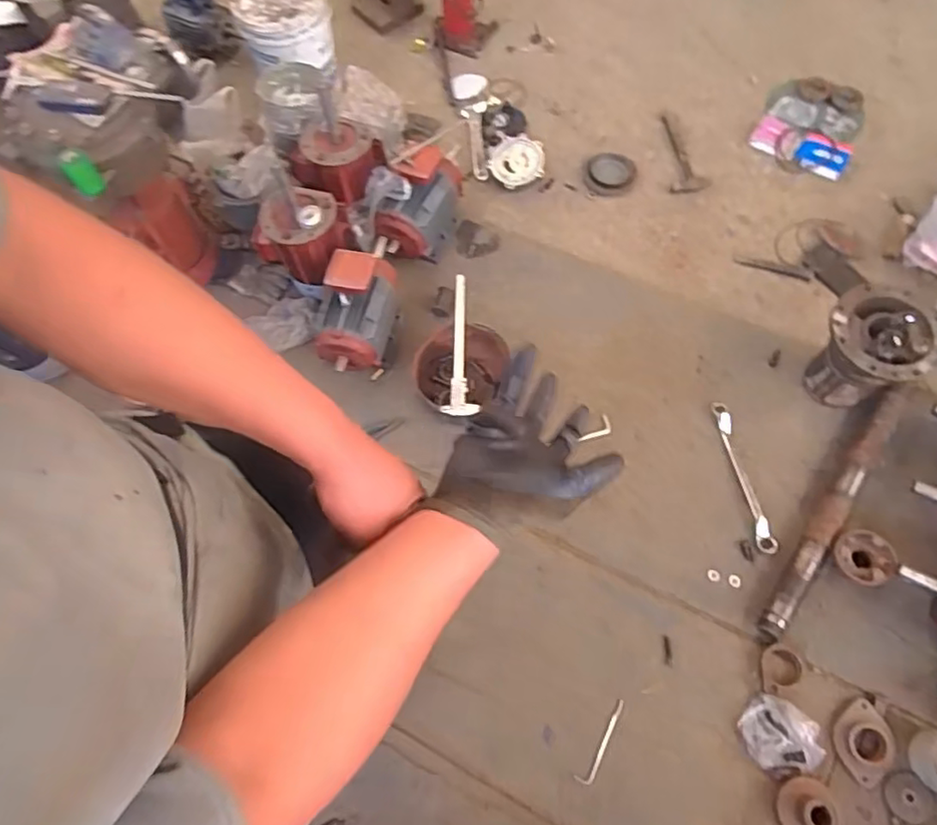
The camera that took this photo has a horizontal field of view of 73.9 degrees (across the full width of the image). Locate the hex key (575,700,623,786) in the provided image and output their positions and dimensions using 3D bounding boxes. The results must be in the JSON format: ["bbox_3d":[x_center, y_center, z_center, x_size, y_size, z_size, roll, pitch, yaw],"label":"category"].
[{"bbox_3d":[0.281,0.692,1.309,0.033,0.010,0.181,29,70,14],"label":"hex key"}]

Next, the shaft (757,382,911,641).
[{"bbox_3d":[0.851,0.202,1.432,0.069,0.057,0.738,34,74,16],"label":"shaft"}]

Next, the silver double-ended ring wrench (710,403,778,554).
[{"bbox_3d":[0.655,0.150,1.489,0.042,0.025,0.372,-10,67,0],"label":"silver double-ended ring wrench"}]

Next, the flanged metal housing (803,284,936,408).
[{"bbox_3d":[0.922,-0.133,1.466,0.215,0.259,0.218,-2,68,4],"label":"flanged metal housing"}]

